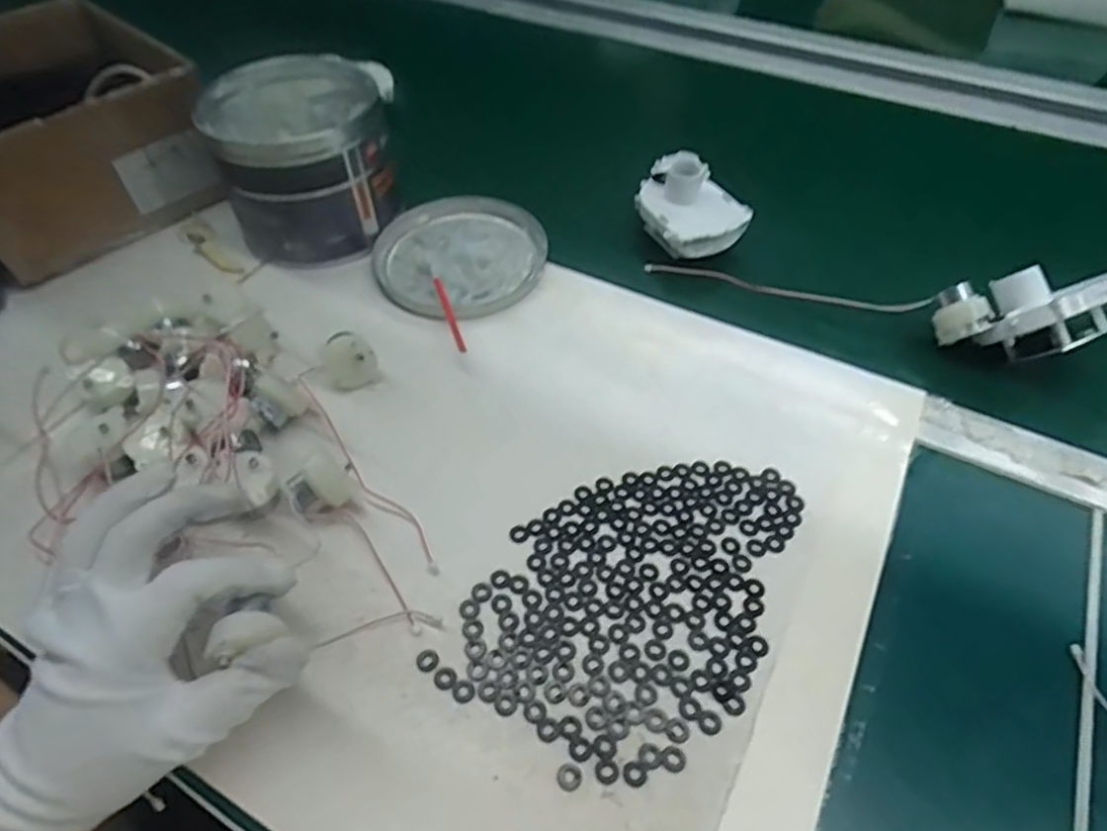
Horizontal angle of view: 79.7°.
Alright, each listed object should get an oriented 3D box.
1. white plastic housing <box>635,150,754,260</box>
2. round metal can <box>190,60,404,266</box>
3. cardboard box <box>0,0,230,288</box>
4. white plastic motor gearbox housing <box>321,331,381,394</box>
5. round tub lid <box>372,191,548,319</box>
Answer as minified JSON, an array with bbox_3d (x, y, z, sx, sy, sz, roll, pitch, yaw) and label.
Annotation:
[{"bbox_3d":[0.106,-0.166,0.525,0.071,0.050,0.088,-22,53,-16],"label":"white plastic housing"},{"bbox_3d":[-0.193,-0.199,0.520,0.126,0.104,0.137,-21,53,-15],"label":"round metal can"},{"bbox_3d":[-0.400,-0.220,0.523,0.208,0.118,0.169,32,58,25],"label":"cardboard box"},{"bbox_3d":[-0.134,-0.037,0.429,0.030,0.033,0.028,-26,54,-19],"label":"white plastic motor gearbox housing"},{"bbox_3d":[-0.071,-0.128,0.515,0.134,0.013,0.128,-1,50,1],"label":"round tub lid"}]

